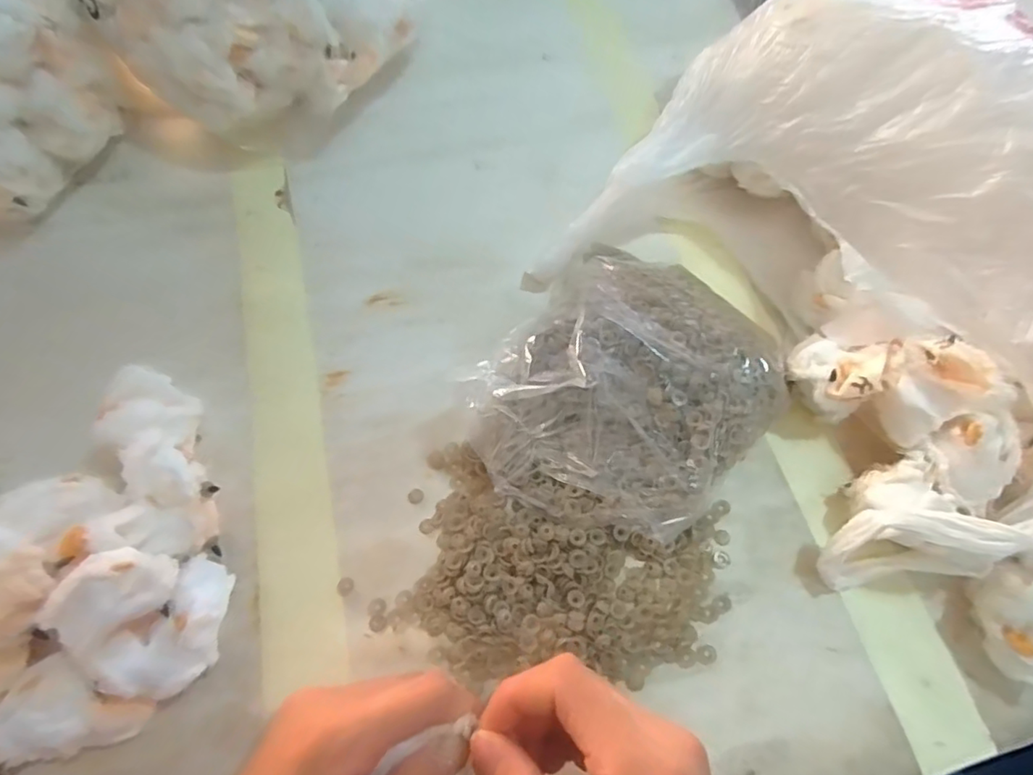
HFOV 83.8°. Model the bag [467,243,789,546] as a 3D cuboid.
[{"bbox_3d":[0.067,0.003,0.343,0.151,0.046,0.169,28,69,14],"label":"bag"}]

